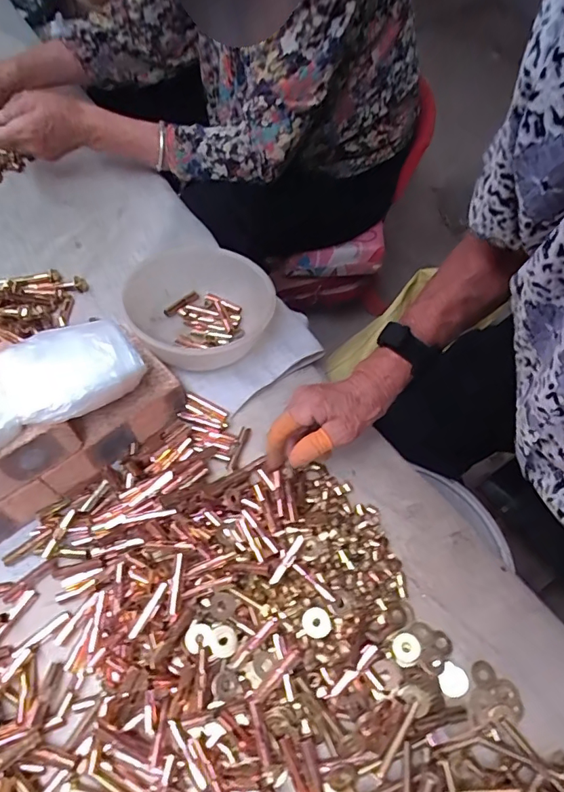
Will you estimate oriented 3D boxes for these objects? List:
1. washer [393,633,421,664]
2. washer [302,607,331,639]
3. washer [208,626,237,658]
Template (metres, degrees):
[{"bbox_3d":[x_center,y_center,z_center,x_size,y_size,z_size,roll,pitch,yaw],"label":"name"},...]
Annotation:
[{"bbox_3d":[0.106,0.215,0.408,0.024,0.004,0.022,0,57,-1],"label":"washer"},{"bbox_3d":[0.029,0.191,0.404,0.023,0.004,0.024,2,68,-6],"label":"washer"},{"bbox_3d":[-0.049,0.203,0.395,0.022,0.008,0.022,0,57,-1],"label":"washer"}]

